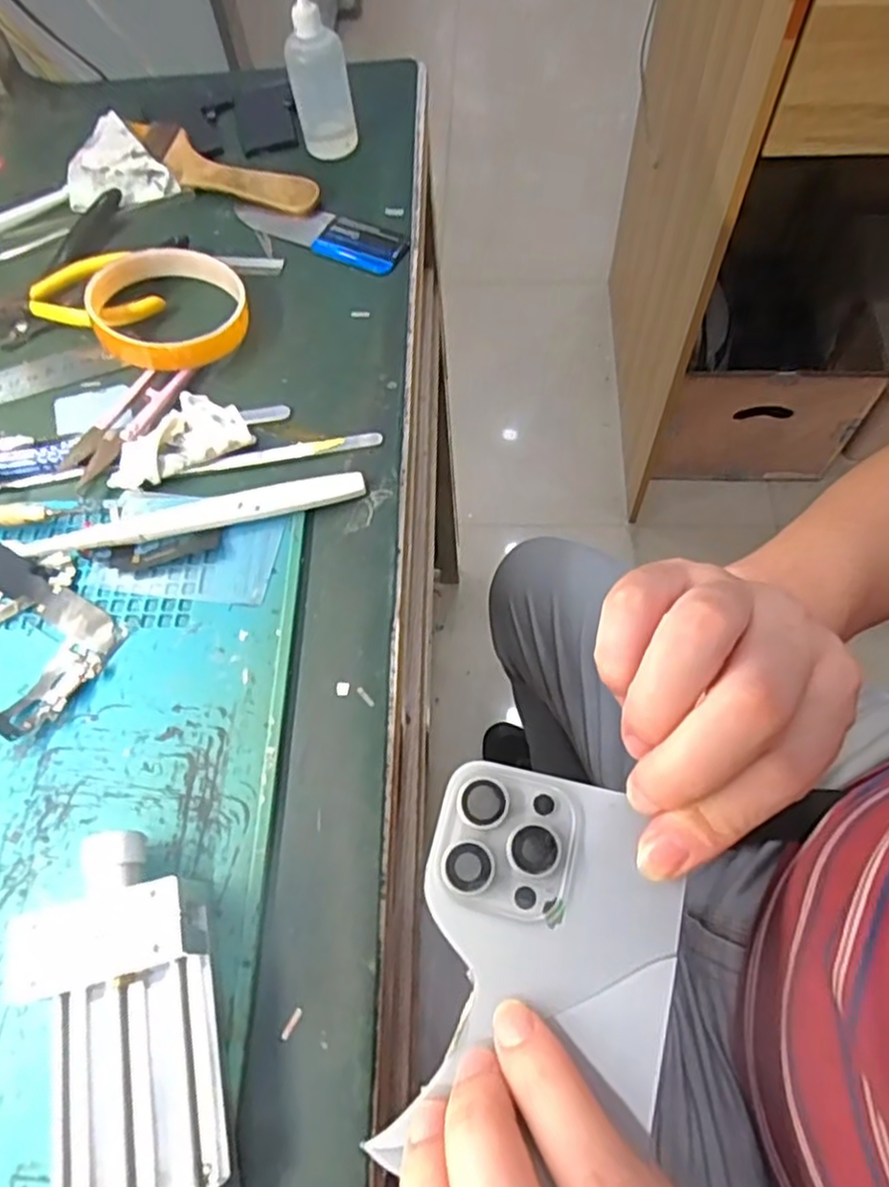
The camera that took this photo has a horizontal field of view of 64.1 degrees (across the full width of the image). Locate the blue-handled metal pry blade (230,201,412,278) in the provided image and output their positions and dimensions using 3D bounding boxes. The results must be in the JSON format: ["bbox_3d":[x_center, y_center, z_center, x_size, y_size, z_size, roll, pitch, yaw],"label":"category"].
[{"bbox_3d":[-0.076,-0.221,0.431,0.115,0.004,0.033,25,68,15],"label":"blue-handled metal pry blade"}]

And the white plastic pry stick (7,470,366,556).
[{"bbox_3d":[-0.118,-0.037,0.337,0.160,0.011,0.019,-12,63,-3],"label":"white plastic pry stick"}]

